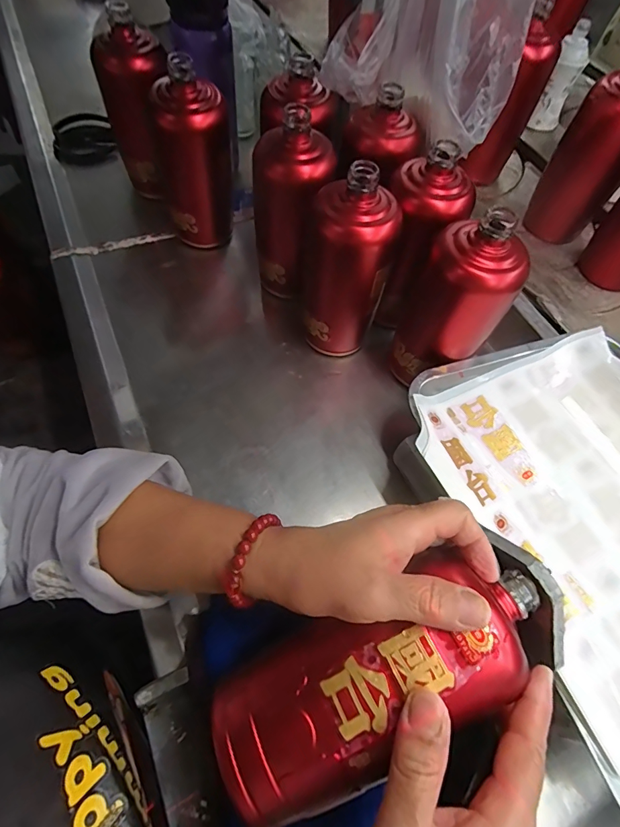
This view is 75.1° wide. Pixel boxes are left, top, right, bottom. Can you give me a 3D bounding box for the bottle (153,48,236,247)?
[{"bbox_3d":[-0.135,-0.290,0.468,0.087,0.178,0.071,-16,64,-8],"label":"bottle"}]

